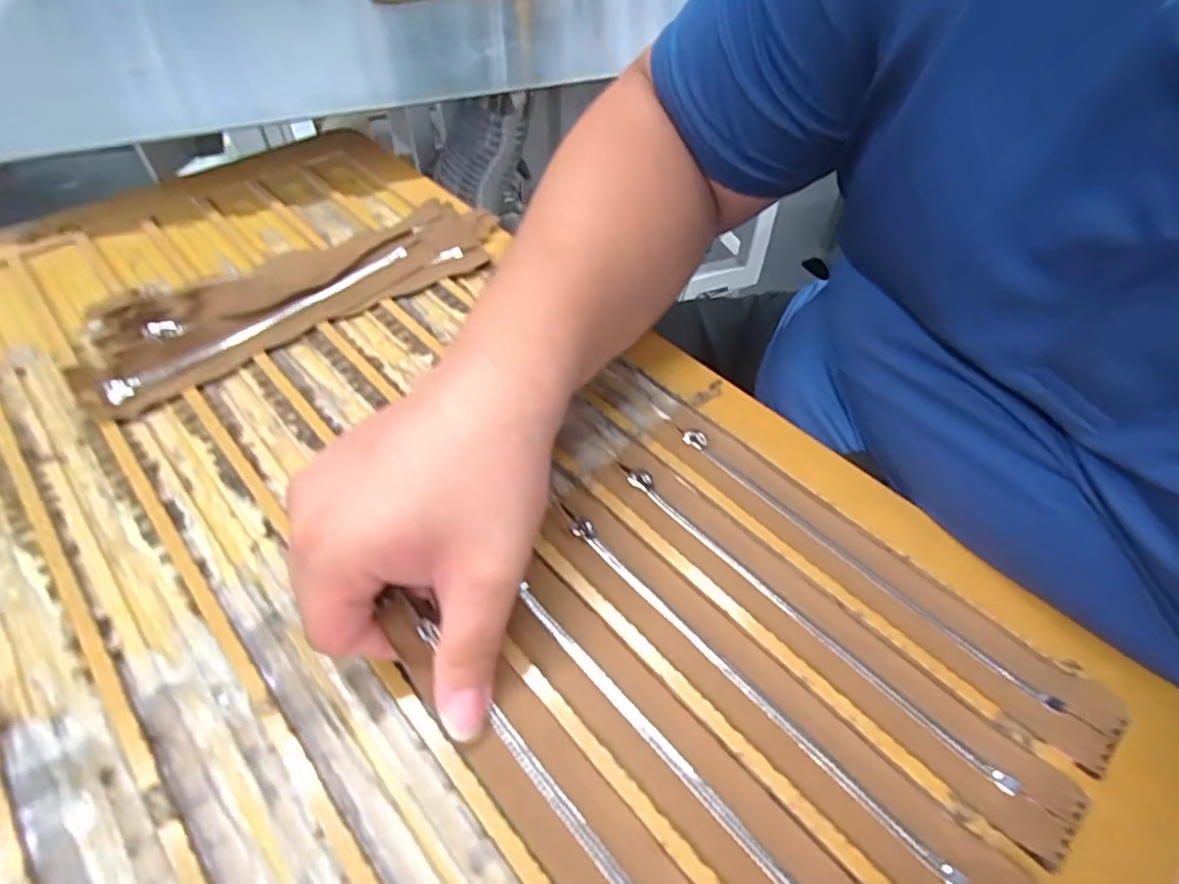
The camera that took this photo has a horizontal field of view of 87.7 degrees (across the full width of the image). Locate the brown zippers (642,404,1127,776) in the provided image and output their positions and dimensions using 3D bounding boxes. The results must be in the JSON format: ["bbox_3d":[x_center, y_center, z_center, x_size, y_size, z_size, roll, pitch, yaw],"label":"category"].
[{"bbox_3d":[0.118,0.050,0.283,0.034,0.004,0.223,-36,59,-27],"label":"brown zippers"}]

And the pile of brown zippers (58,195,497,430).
[{"bbox_3d":[-0.179,-0.103,0.390,0.271,0.034,0.068,-33,58,-25],"label":"pile of brown zippers"}]

